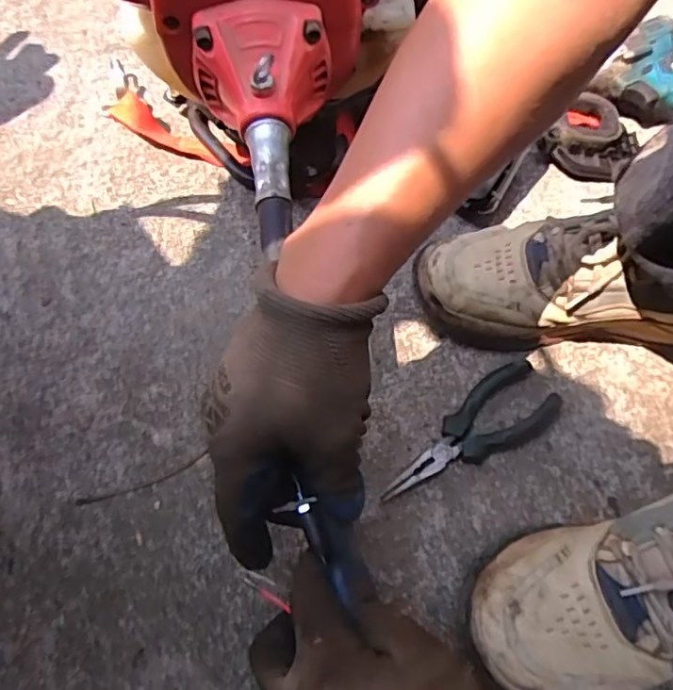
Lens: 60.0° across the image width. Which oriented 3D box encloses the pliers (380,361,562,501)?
[{"bbox_3d":[0.103,0.071,0.451,0.153,0.021,0.056,-31,69,-16],"label":"pliers"}]

